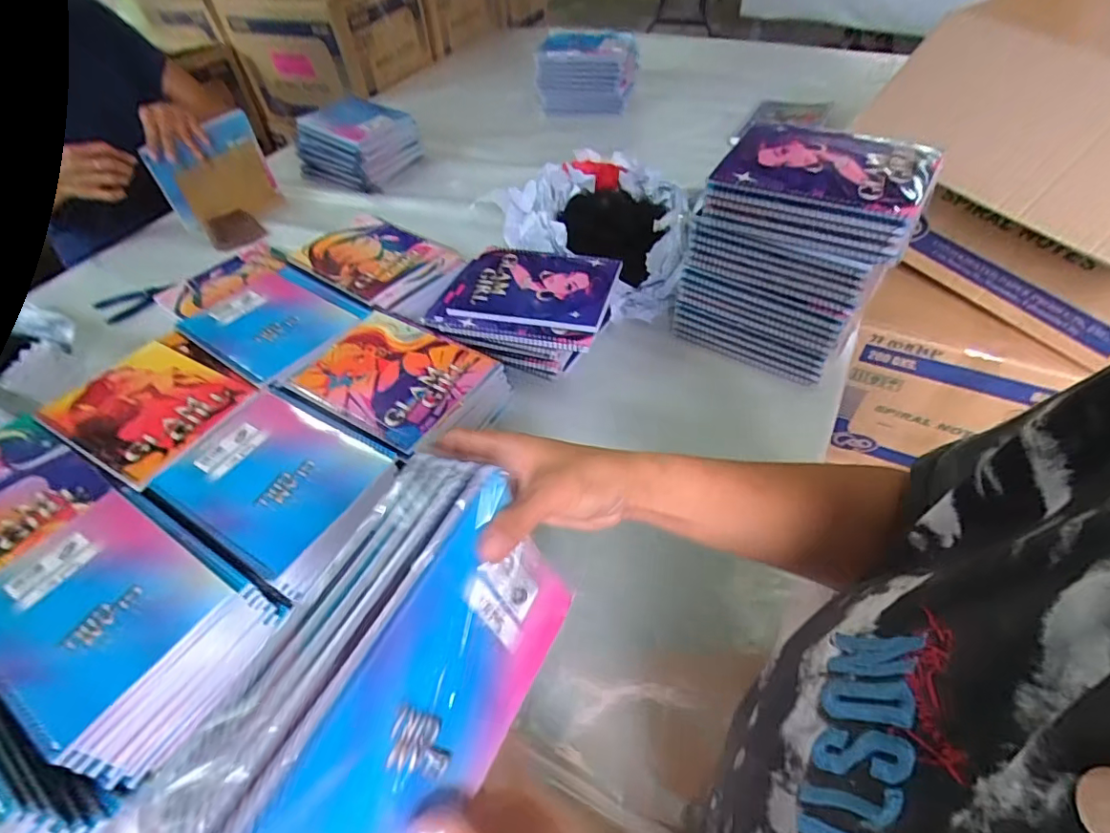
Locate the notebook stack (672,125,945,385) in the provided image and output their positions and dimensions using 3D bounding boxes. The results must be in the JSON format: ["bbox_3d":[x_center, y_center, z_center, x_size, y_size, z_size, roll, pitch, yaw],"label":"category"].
[{"bbox_3d":[0.275,-0.182,0.642,0.203,0.244,0.132,26,56,22],"label":"notebook stack"}]

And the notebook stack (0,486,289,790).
[{"bbox_3d":[-0.382,0.178,0.474,0.204,0.074,0.158,24,56,21],"label":"notebook stack"}]

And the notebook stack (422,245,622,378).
[{"bbox_3d":[-0.043,-0.145,0.729,0.235,0.084,0.178,12,52,13],"label":"notebook stack"}]

